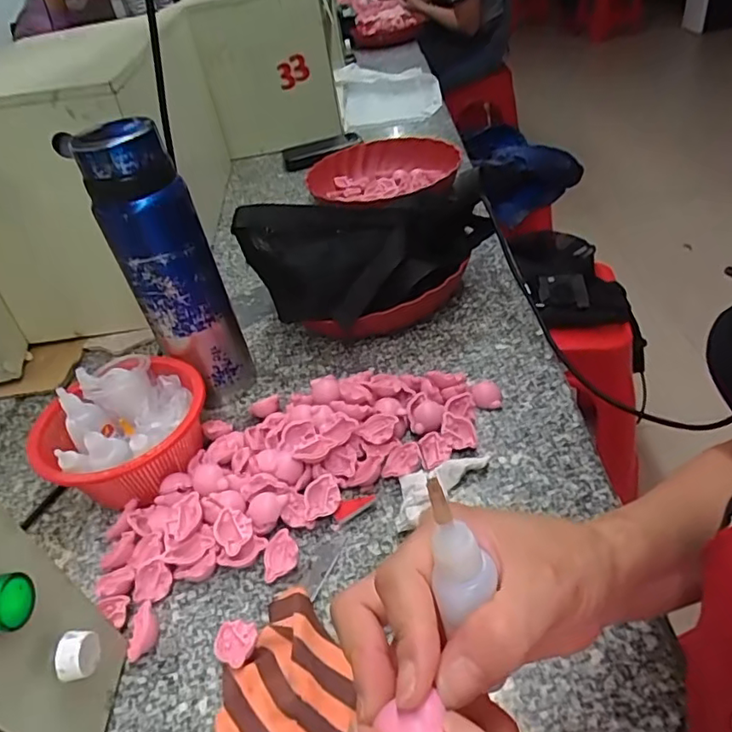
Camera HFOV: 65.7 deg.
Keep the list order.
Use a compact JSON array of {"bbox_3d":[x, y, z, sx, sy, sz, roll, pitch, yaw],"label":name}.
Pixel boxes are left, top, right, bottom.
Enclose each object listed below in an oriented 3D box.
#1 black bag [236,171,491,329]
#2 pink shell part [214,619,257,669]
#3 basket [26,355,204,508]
[{"bbox_3d":[0.017,-0.133,0.605,0.275,0.097,0.098,-22,40,-13],"label":"black bag"},{"bbox_3d":[-0.088,0.189,0.387,0.030,0.015,0.030,-7,39,6],"label":"pink shell part"},{"bbox_3d":[-0.213,0.068,0.514,0.148,0.089,0.141,-19,40,-10],"label":"basket"}]

